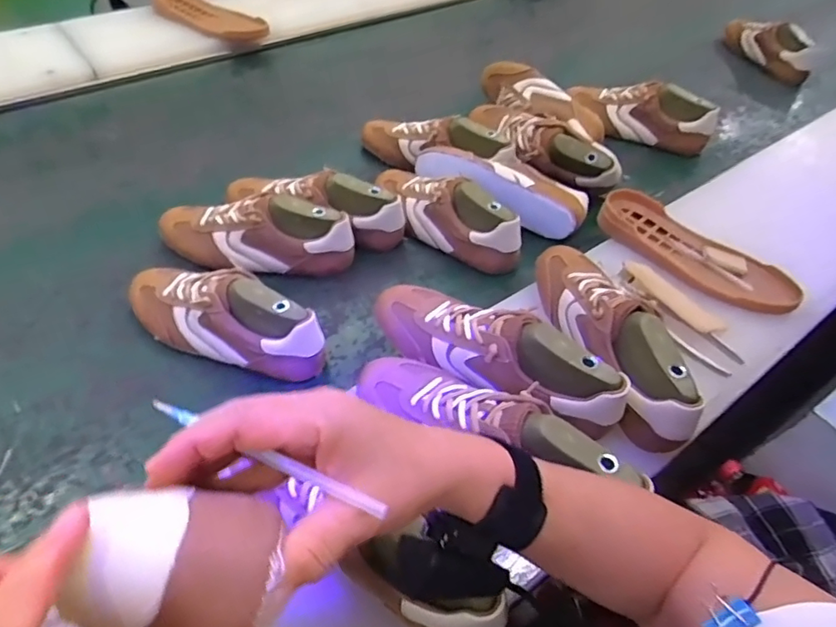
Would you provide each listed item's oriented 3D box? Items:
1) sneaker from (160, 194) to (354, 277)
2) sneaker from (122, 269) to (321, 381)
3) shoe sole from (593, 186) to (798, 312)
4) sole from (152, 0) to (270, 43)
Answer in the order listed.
[{"bbox_3d":[-0.220,-0.110,0.745,0.264,0.088,0.080,5,48,0],"label":"sneaker"},{"bbox_3d":[-0.227,-0.005,0.635,0.264,0.092,0.088,17,49,11],"label":"sneaker"},{"bbox_3d":[0.354,-0.080,0.712,0.084,0.034,0.255,-33,58,-28],"label":"shoe sole"},{"bbox_3d":[-0.445,-0.629,1.154,0.272,0.033,0.110,31,53,22],"label":"sole"}]

